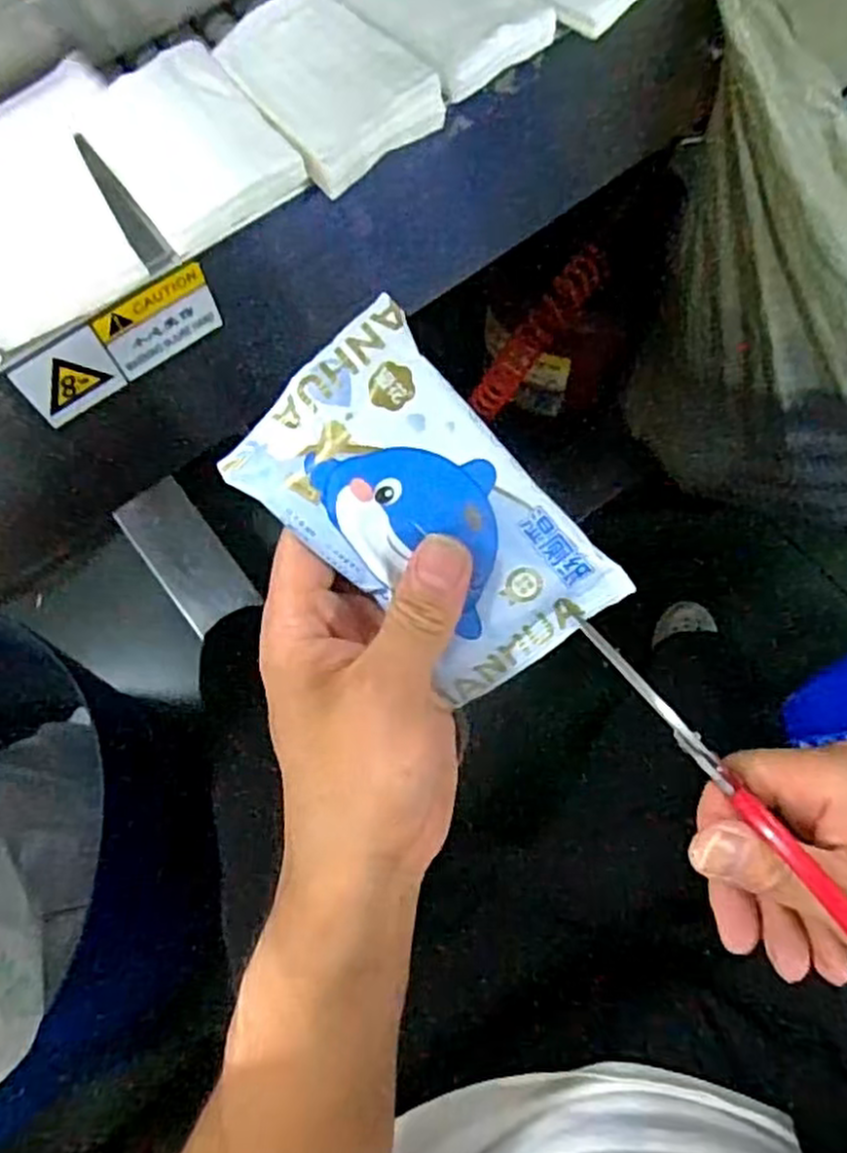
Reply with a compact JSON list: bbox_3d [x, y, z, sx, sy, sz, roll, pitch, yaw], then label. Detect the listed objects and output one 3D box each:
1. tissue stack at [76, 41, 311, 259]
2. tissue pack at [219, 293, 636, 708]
[{"bbox_3d":[-0.113,-0.206,0.367,0.072,0.017,0.100,-37,76,-11],"label":"tissue stack"},{"bbox_3d":[0.002,-0.020,0.288,0.081,0.018,0.138,-40,102,13],"label":"tissue pack"}]

